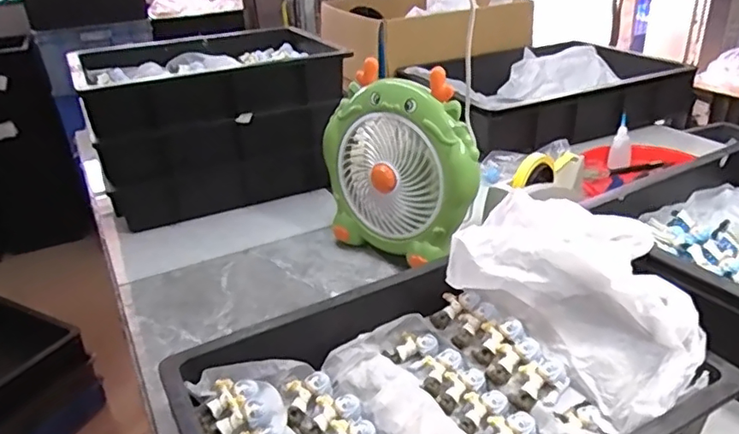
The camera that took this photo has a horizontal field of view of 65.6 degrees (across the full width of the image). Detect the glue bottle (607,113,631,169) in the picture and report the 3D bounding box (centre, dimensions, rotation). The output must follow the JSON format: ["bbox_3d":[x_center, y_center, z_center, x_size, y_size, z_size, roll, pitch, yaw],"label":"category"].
[{"bbox_3d":[0.493,-0.146,1.119,0.040,0.106,0.024,7,8,22],"label":"glue bottle"}]

